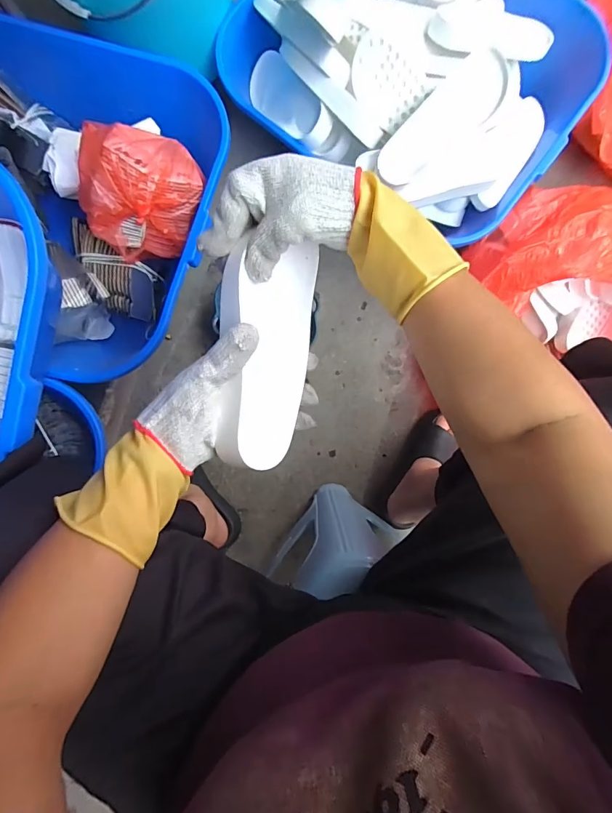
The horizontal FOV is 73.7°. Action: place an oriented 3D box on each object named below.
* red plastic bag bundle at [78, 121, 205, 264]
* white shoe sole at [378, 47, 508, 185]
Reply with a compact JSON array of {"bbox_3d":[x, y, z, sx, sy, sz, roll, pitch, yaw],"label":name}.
[{"bbox_3d":[-0.254,-0.330,0.626,0.173,0.087,0.194,10,87,1],"label":"red plastic bag bundle"},{"bbox_3d":[0.215,-0.455,0.653,0.239,0.066,0.084,-39,87,-1],"label":"white shoe sole"}]

